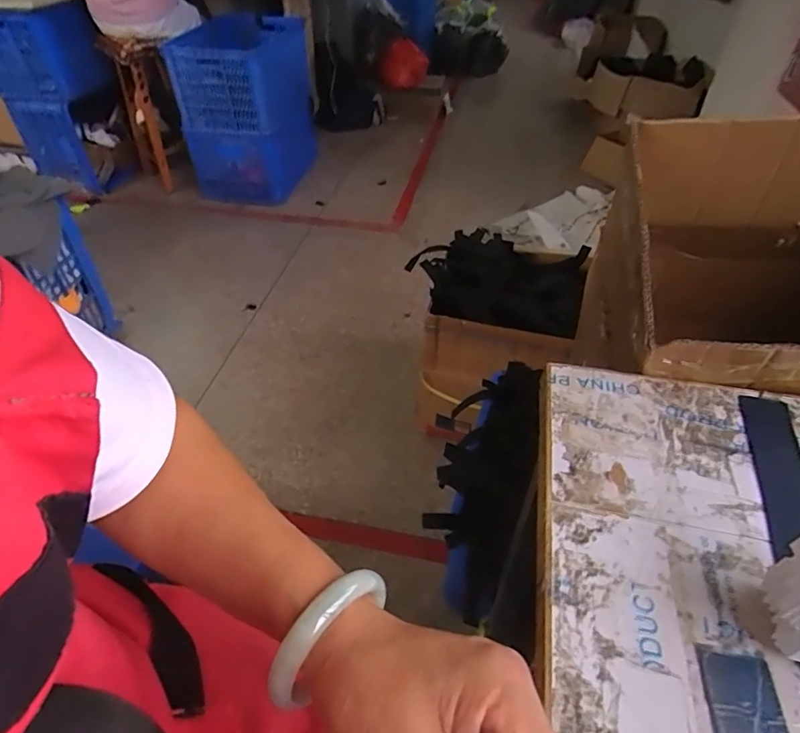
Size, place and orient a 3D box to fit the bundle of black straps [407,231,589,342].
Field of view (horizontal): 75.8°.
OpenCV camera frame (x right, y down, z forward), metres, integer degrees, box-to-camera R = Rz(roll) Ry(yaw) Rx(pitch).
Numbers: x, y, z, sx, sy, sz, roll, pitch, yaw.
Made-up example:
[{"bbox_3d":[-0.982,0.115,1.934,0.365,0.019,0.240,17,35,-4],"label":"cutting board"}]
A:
[{"bbox_3d":[0.202,-0.206,1.191,0.414,0.059,0.343,13,46,13],"label":"bundle of black straps"}]

